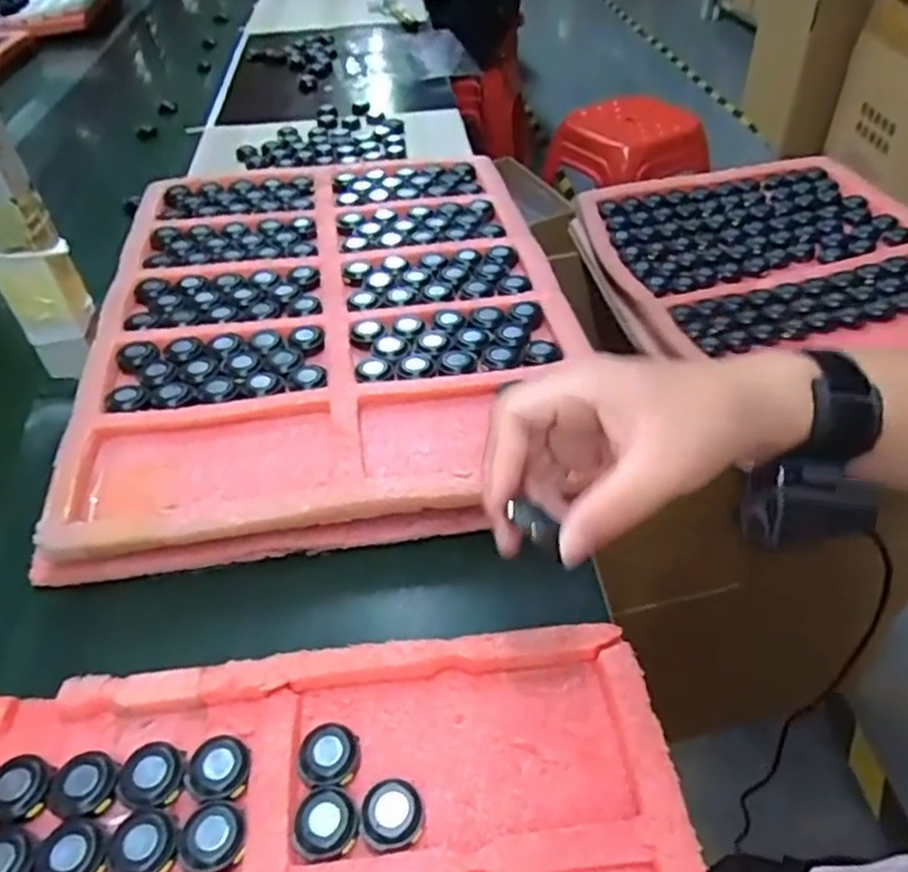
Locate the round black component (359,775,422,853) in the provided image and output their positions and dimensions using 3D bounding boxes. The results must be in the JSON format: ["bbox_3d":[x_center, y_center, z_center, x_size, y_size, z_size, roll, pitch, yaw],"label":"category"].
[{"bbox_3d":[-0.029,0.176,0.321,0.028,0.012,0.030,-2,44,2],"label":"round black component"}]

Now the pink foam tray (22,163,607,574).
[{"bbox_3d":[-0.106,-0.122,0.604,0.361,0.037,0.500,-9,44,-5],"label":"pink foam tray"}]

